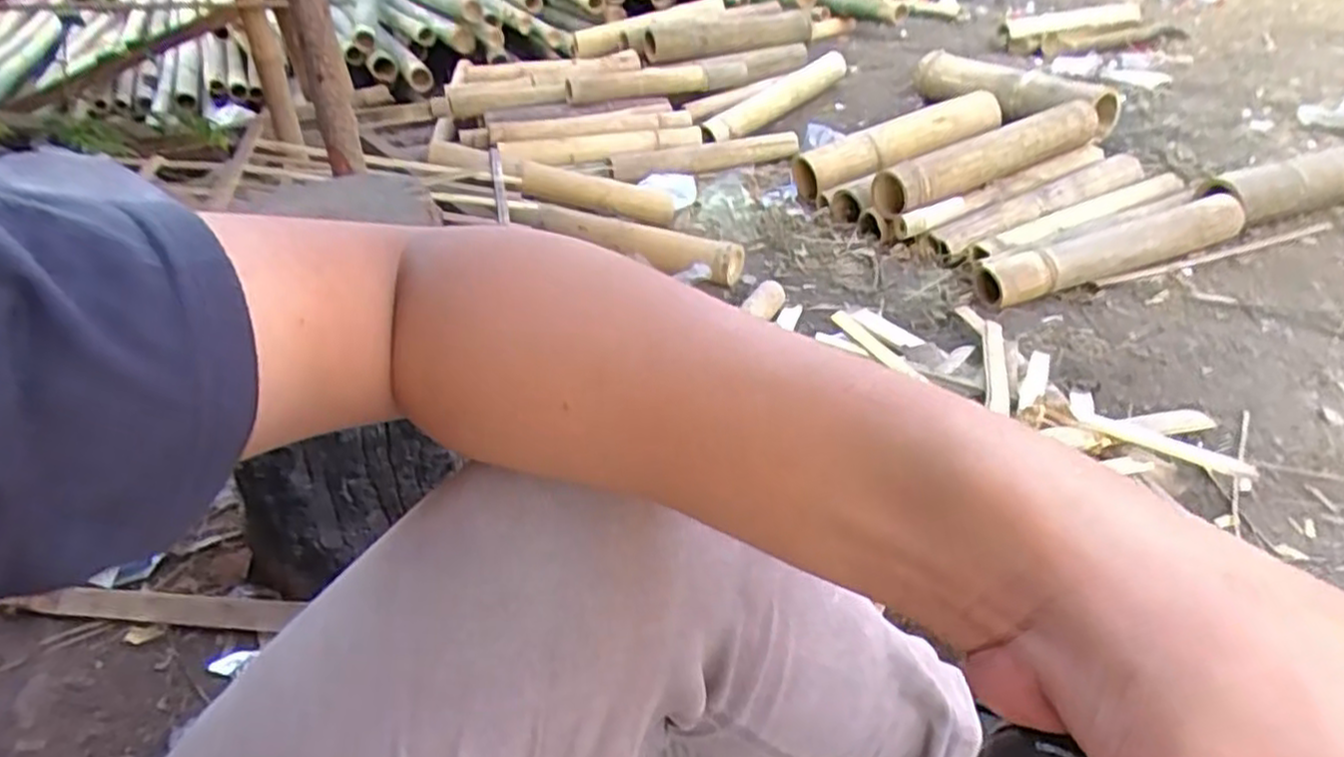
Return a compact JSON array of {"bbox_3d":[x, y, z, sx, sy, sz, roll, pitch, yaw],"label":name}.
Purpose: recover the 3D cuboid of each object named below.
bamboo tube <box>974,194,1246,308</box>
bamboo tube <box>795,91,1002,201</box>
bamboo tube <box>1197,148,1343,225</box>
[{"bbox_3d":[0.750,-0.227,1.235,0.496,0.068,0.087,-12,39,-15],"label":"bamboo tube"},{"bbox_3d":[0.546,-0.566,1.736,0.532,0.110,0.105,-19,39,2],"label":"bamboo tube"},{"bbox_3d":[1.205,-0.369,1.354,0.499,0.111,0.112,-12,39,-12],"label":"bamboo tube"}]

